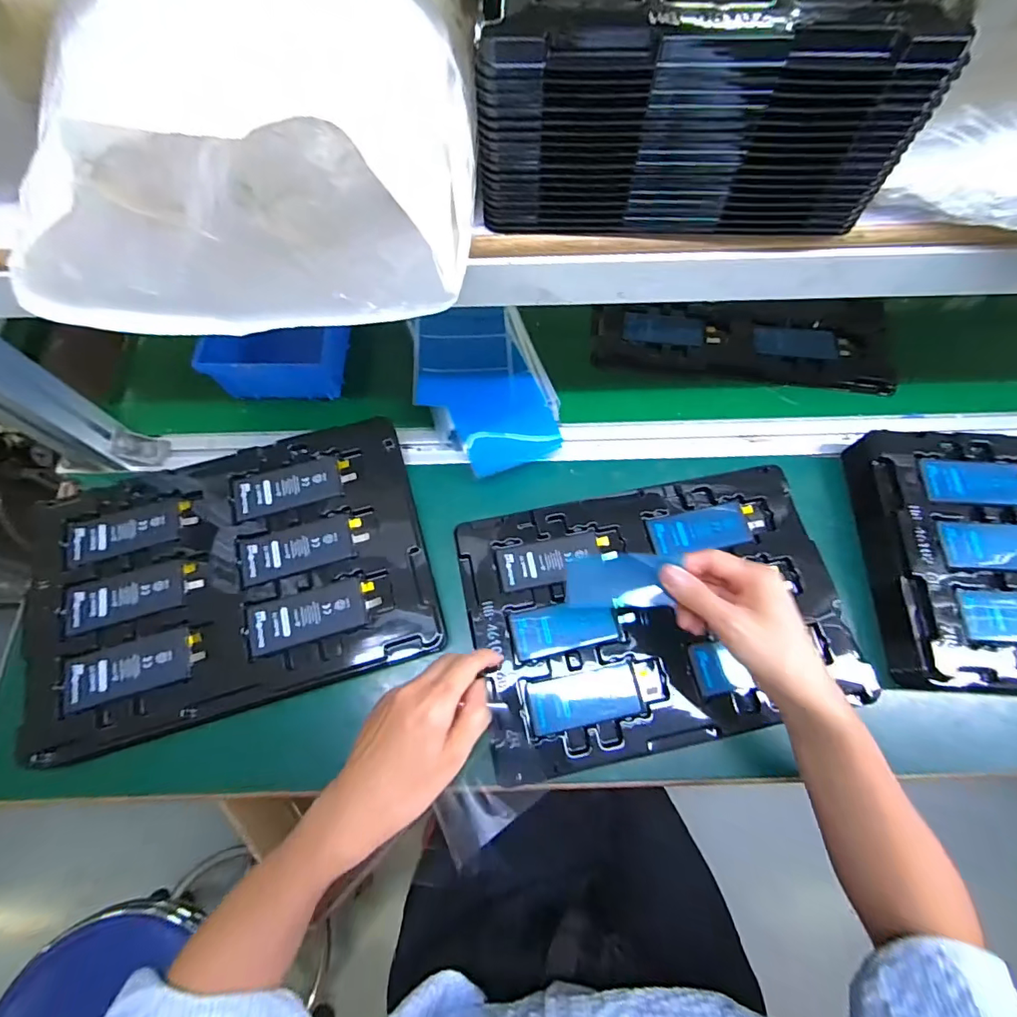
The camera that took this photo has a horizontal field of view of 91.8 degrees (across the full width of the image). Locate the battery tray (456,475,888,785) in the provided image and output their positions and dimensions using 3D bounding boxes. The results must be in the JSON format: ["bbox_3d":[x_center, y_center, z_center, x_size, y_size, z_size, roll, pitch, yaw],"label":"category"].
[{"bbox_3d":[0.133,0.089,0.450,0.327,0.034,0.223,-9,66,-7],"label":"battery tray"}]

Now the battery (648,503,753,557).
[{"bbox_3d":[0.188,0.022,0.483,0.096,0.008,0.039,-10,68,-4],"label":"battery"}]

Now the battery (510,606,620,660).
[{"bbox_3d":[0.052,0.110,0.453,0.095,0.006,0.039,-10,68,-4],"label":"battery"}]

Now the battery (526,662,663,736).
[{"bbox_3d":[0.075,0.163,0.426,0.114,0.007,0.043,-10,68,-4],"label":"battery"}]

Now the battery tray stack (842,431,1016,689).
[{"bbox_3d":[0.509,0.049,0.455,0.332,0.066,0.238,1,68,1],"label":"battery tray stack"}]

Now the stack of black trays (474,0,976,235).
[{"bbox_3d":[0.109,-0.332,0.329,0.236,0.107,0.296,2,68,1],"label":"stack of black trays"}]

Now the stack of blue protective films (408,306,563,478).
[{"bbox_3d":[-0.025,-0.129,0.508,0.132,0.023,0.194,-19,69,-7],"label":"stack of blue protective films"}]

